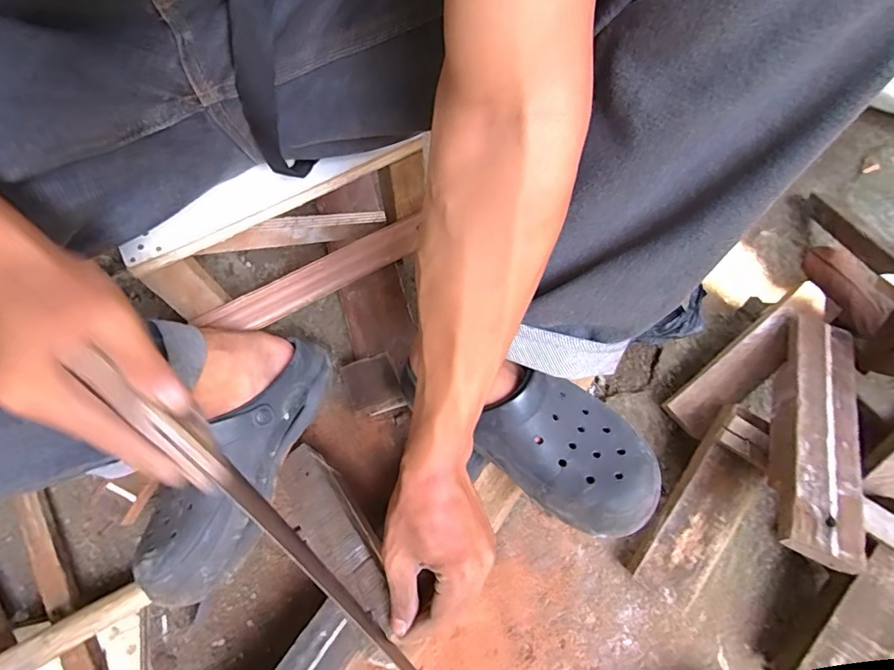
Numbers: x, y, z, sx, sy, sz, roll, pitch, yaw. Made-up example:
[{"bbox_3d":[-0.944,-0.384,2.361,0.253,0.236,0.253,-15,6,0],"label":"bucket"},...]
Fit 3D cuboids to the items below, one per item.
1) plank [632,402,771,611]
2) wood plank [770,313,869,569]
[{"bbox_3d":[0.279,0.182,0.509,0.065,0.028,0.212,29,90,9],"label":"plank"},{"bbox_3d":[0.365,0.090,0.478,0.067,0.045,0.274,25,57,7],"label":"wood plank"}]

